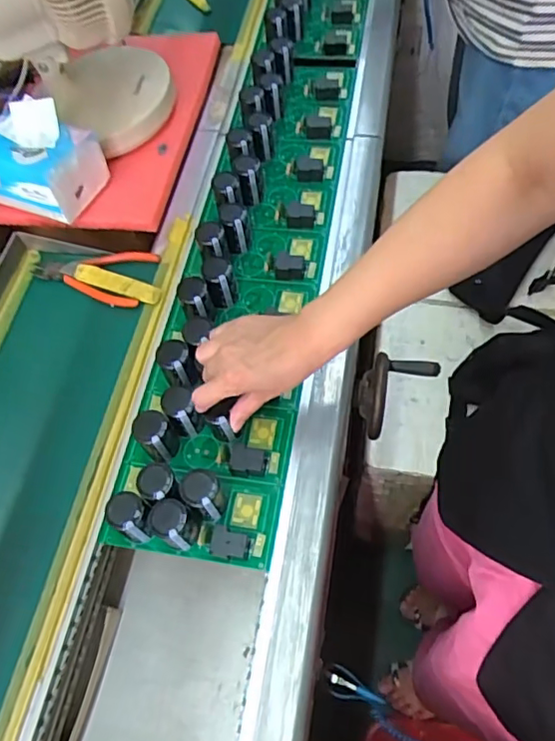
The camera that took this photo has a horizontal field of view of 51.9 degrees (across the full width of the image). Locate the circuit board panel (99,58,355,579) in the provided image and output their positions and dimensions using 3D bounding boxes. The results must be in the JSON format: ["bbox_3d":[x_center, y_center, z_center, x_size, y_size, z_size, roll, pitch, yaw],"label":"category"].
[{"bbox_3d":[-0.025,-0.135,0.650,0.160,0.064,0.670,9,63,6],"label":"circuit board panel"}]

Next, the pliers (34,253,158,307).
[{"bbox_3d":[-0.218,-0.115,0.670,0.142,0.025,0.072,14,59,9],"label":"pliers"}]

